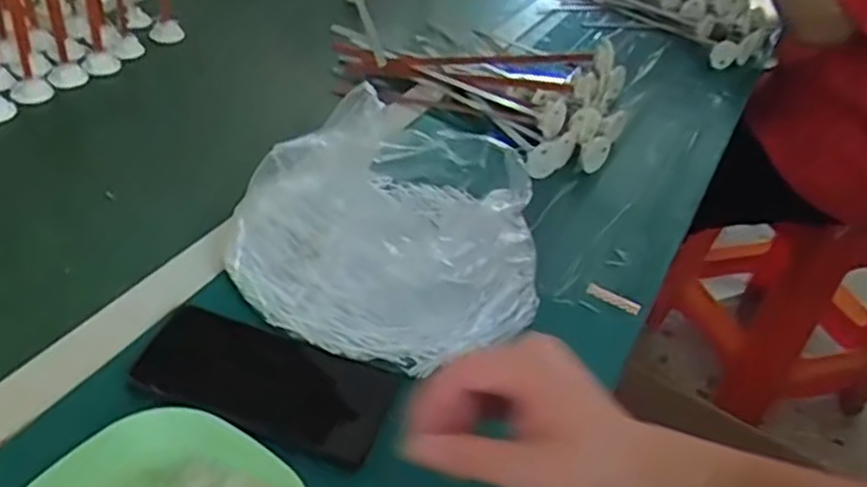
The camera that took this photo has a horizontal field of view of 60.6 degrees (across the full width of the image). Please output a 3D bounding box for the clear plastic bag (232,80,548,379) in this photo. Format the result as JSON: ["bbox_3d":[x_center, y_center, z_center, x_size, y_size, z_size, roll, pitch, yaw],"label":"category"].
[{"bbox_3d":[-0.027,-0.022,0.580,0.229,0.075,0.237,12,38,8],"label":"clear plastic bag"}]

